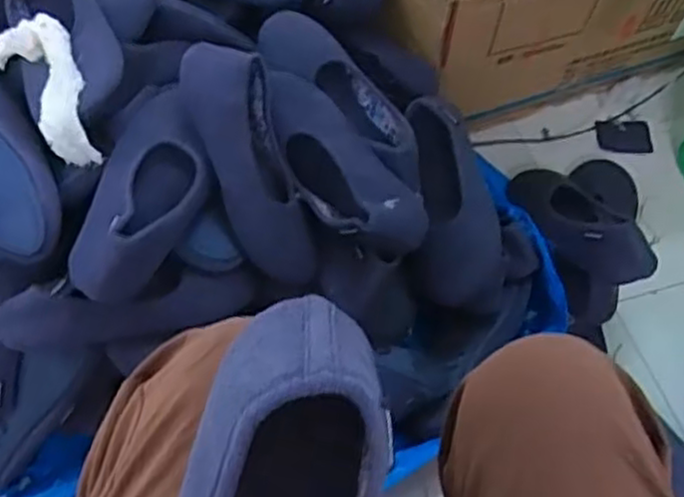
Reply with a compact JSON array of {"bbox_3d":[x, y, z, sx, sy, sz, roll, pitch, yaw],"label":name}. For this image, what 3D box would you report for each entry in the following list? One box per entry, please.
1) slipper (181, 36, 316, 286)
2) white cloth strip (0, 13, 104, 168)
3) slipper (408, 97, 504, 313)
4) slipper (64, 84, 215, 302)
[{"bbox_3d":[-0.089,-0.082,0.739,0.085,0.061,0.257,-23,103,-15],"label":"slipper"},{"bbox_3d":[-0.323,-0.154,0.702,0.176,0.101,0.096,9,60,3],"label":"white cloth strip"},{"bbox_3d":[0.125,-0.053,0.834,0.101,0.063,0.251,-7,82,-6],"label":"slipper"},{"bbox_3d":[-0.190,-0.057,0.695,0.099,0.060,0.239,13,60,5],"label":"slipper"}]

